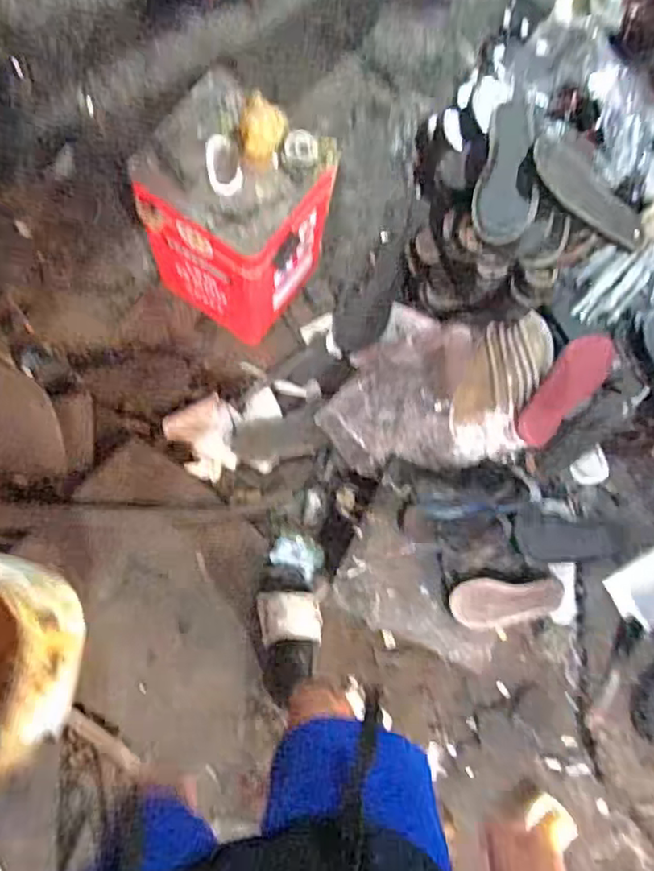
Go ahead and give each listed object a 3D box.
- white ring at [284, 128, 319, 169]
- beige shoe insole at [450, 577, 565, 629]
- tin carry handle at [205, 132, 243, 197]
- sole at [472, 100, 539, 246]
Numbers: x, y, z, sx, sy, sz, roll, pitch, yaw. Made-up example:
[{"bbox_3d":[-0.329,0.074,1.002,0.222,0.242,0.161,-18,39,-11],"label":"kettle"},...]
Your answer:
[{"bbox_3d":[-0.038,-0.423,0.939,0.049,0.011,0.057,6,77,-7],"label":"white ring"},{"bbox_3d":[0.352,0.328,1.243,0.231,0.007,0.094,3,86,-11],"label":"beige shoe insole"},{"bbox_3d":[-0.152,-0.398,0.937,0.049,0.010,0.096,-9,80,-10],"label":"tin carry handle"},{"bbox_3d":[0.279,-0.413,0.996,0.093,0.015,0.219,-1,82,21],"label":"sole"}]

